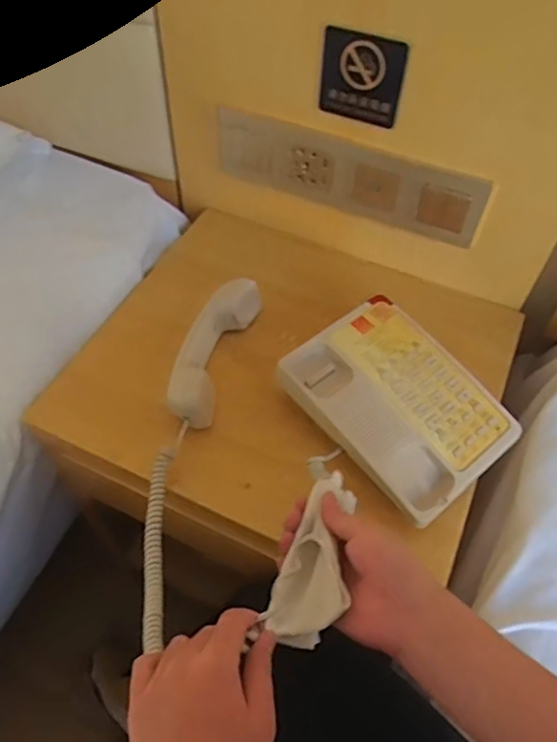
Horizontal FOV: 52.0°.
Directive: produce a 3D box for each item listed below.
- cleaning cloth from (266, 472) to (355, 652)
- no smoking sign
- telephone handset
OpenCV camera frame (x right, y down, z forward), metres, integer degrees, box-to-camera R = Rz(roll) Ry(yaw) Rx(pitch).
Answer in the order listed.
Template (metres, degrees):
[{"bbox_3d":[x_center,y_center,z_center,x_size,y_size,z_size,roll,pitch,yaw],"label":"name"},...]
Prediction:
[{"bbox_3d":[0.031,0.143,0.454,0.052,0.042,0.138,13,59,8],"label":"cleaning cloth"},{"bbox_3d":[0.090,-0.321,0.627,0.091,0.089,0.009,24,57,15],"label":"no smoking sign"},{"bbox_3d":[-0.081,-0.029,0.671,0.062,0.055,0.199,15,55,9],"label":"telephone handset"}]

